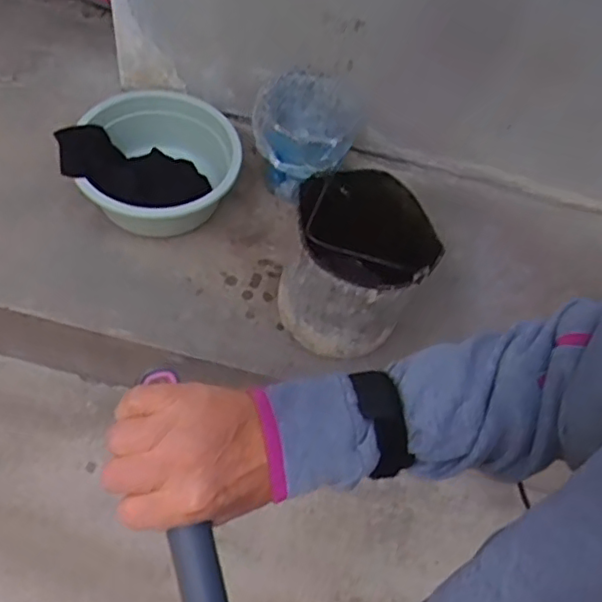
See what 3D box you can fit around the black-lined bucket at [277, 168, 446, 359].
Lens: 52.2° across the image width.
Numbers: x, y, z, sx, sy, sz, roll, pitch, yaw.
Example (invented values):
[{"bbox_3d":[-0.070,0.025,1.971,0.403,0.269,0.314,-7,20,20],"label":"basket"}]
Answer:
[{"bbox_3d":[0.113,-0.072,1.194,0.268,0.306,0.246,5,56,-7],"label":"black-lined bucket"}]

